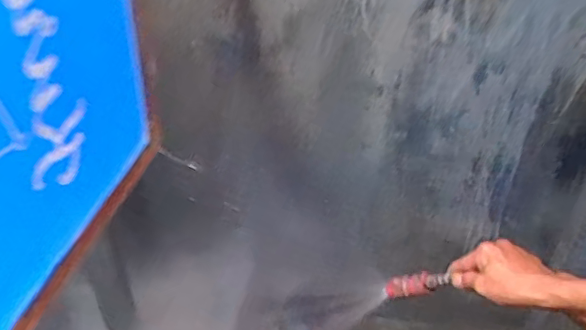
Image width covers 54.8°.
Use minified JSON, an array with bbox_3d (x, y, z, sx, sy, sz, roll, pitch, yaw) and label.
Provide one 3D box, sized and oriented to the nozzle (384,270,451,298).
[{"bbox_3d":[0.162,0.160,0.758,0.099,0.031,0.022,-24,30,39],"label":"nozzle"}]

